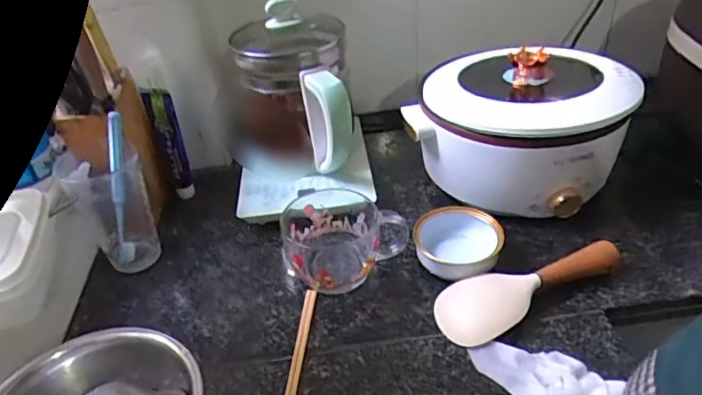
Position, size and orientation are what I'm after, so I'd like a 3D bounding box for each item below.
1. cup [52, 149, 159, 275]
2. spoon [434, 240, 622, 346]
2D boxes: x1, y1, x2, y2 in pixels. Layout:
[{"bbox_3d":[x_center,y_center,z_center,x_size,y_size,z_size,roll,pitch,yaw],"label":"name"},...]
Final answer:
[{"bbox_3d":[-0.286,0.014,0.646,0.079,0.142,0.067,-28,42,-26],"label":"cup"},{"bbox_3d":[0.183,0.088,0.565,0.205,0.037,0.066,-21,39,-19],"label":"spoon"}]

